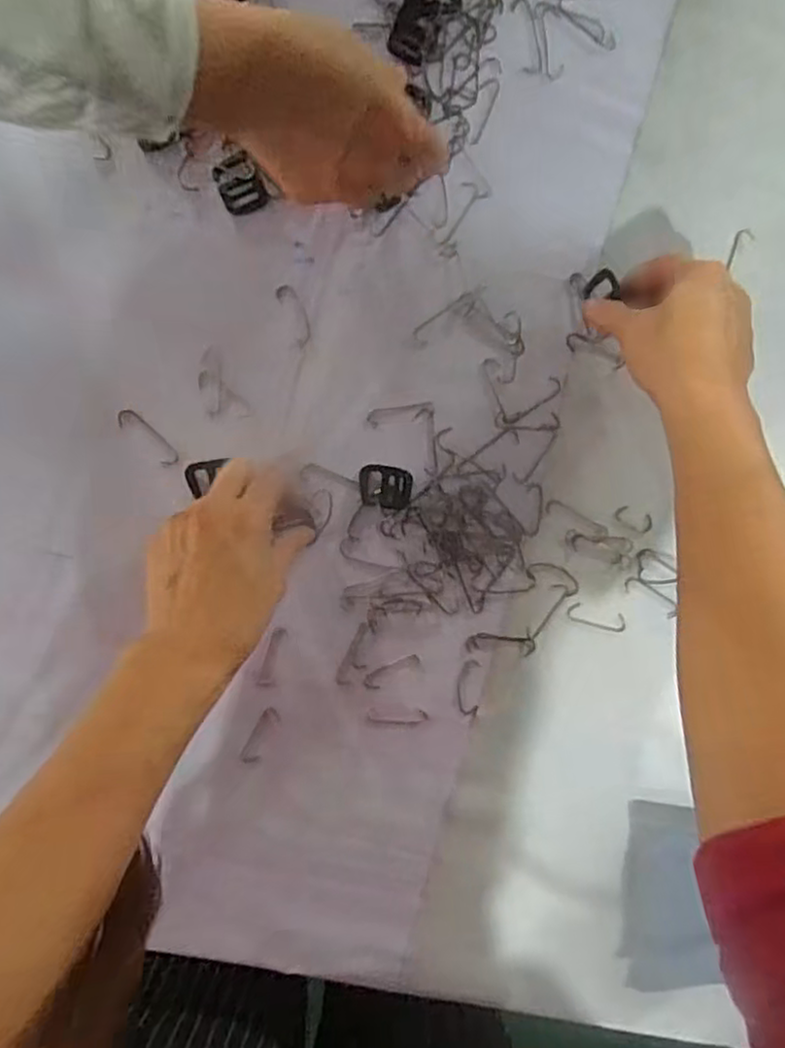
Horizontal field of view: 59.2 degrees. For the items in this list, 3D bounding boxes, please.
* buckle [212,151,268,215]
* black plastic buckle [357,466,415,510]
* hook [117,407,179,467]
[{"bbox_3d":[-0.089,-0.198,0.401,0.024,0.010,0.031,-23,99,-1],"label":"buckle"},{"bbox_3d":[-0.004,-0.023,0.432,0.034,0.004,0.025,8,97,-6],"label":"black plastic buckle"},{"bbox_3d":[-0.146,-0.051,0.412,0.044,0.004,0.013,44,93,-9],"label":"hook"}]

